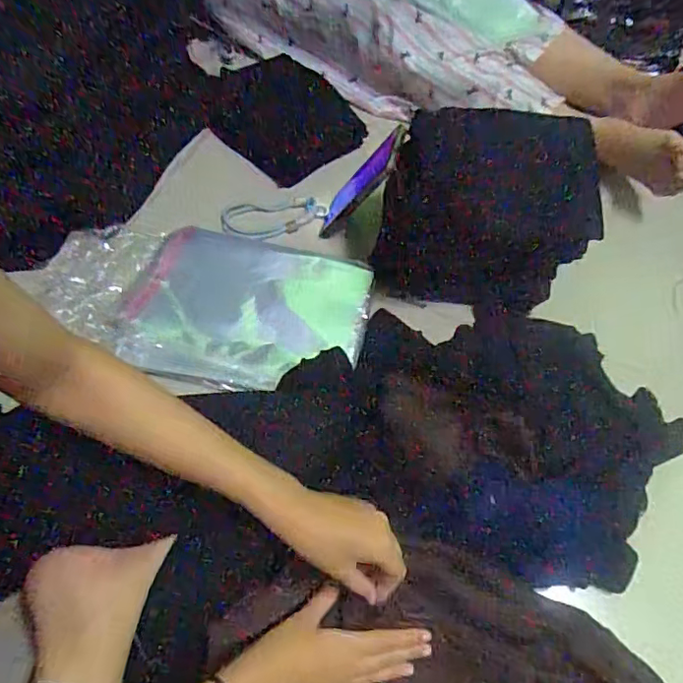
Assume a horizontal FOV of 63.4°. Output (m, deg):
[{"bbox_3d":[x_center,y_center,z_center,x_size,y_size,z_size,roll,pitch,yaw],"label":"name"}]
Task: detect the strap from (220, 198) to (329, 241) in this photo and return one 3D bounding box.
[{"bbox_3d":[-0.099,-0.184,0.804,0.150,0.017,0.073,-13,61,-9],"label":"strap"}]

